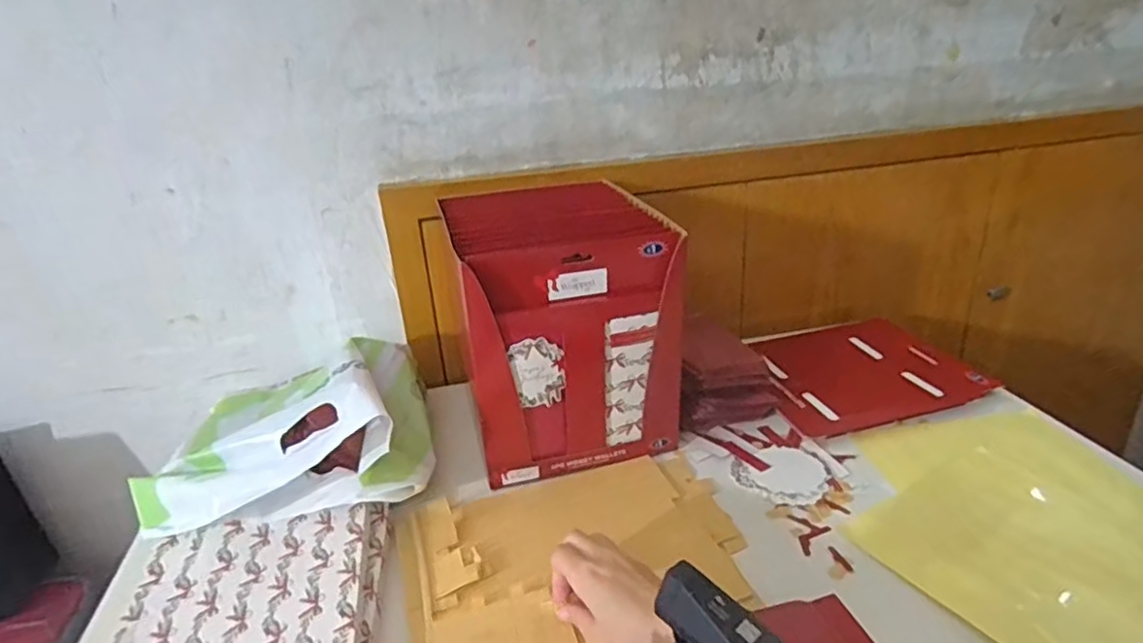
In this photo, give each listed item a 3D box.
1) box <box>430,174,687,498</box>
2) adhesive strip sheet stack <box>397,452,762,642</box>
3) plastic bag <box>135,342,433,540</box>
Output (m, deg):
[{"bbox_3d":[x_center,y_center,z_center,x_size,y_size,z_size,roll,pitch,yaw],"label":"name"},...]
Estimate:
[{"bbox_3d":[-0.012,-0.008,0.672,0.204,0.265,0.208,-9,25,-10],"label":"box"},{"bbox_3d":[0.004,0.196,0.534,0.281,0.018,0.200,-11,25,-15],"label":"adhesive strip sheet stack"},{"bbox_3d":[-0.267,0.097,0.621,0.247,0.100,0.253,-7,24,-4],"label":"plastic bag"}]

